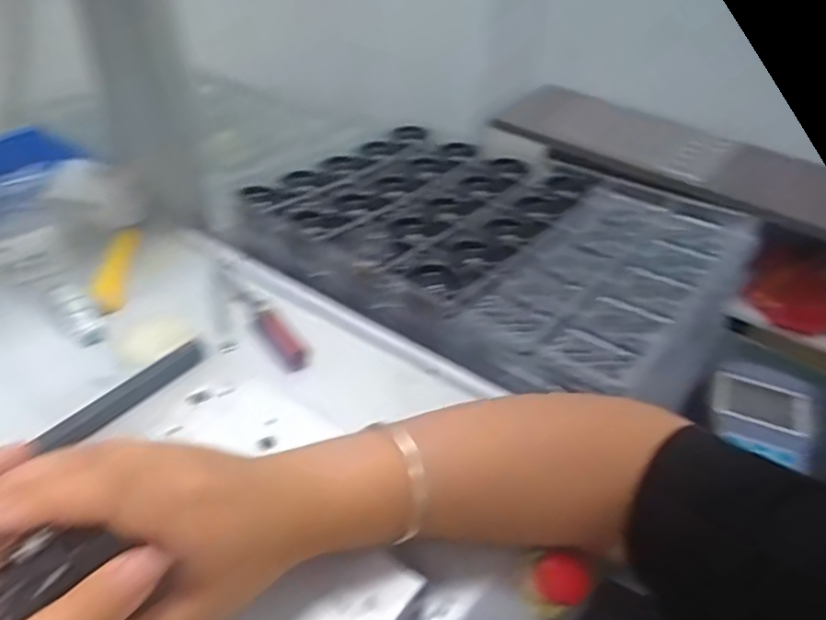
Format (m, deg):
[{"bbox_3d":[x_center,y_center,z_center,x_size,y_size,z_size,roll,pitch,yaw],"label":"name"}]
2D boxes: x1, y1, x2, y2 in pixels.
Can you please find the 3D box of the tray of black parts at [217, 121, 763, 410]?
[{"bbox_3d":[0.065,-0.072,0.625,0.435,0.055,0.298,25,43,23],"label":"tray of black parts"}]

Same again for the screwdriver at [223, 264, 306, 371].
[{"bbox_3d":[-0.126,-0.002,0.541,0.021,0.014,0.147,-22,46,-30],"label":"screwdriver"}]

